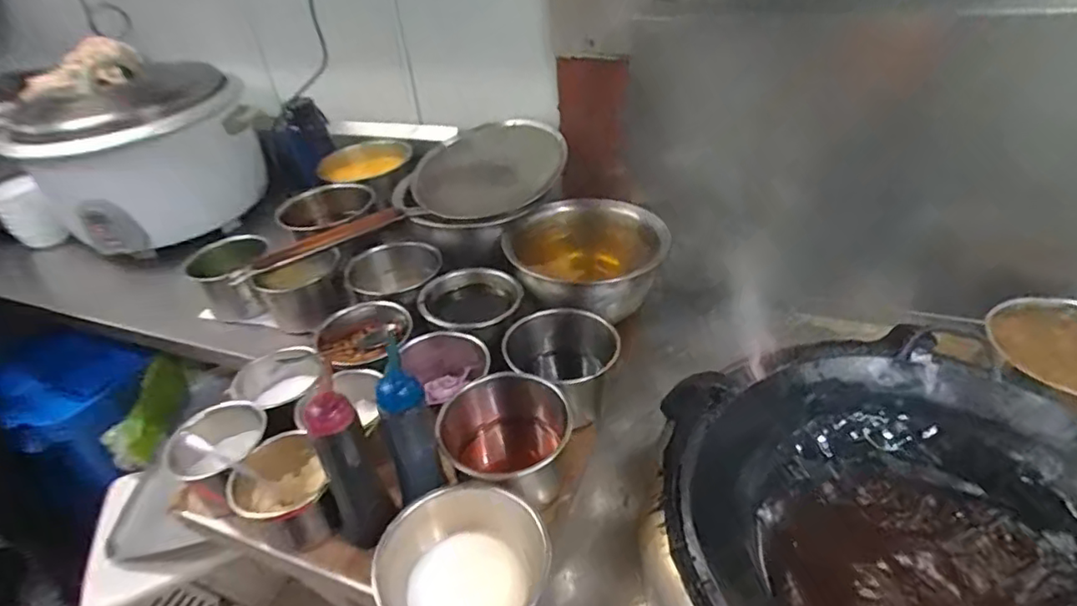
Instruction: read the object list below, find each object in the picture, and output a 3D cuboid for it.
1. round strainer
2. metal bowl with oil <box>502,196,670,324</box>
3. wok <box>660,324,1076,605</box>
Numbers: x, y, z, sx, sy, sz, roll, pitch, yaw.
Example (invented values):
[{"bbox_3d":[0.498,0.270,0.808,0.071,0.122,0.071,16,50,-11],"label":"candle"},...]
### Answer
[{"bbox_3d":[-0.232,-0.187,1.019,0.568,0.098,0.226,-27,41,-27],"label":"round strainer"},{"bbox_3d":[0.084,-0.072,0.964,0.231,0.109,0.222,-4,36,3],"label":"metal bowl with oil"},{"bbox_3d":[0.368,0.220,0.563,0.430,0.097,0.446,-4,36,3],"label":"wok"}]

